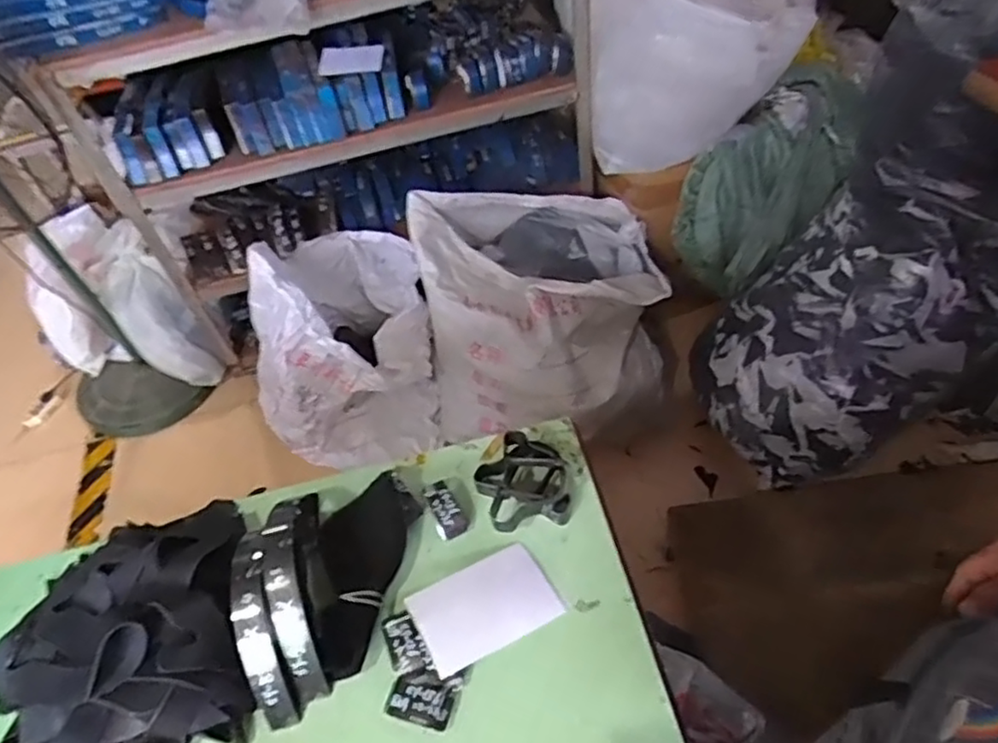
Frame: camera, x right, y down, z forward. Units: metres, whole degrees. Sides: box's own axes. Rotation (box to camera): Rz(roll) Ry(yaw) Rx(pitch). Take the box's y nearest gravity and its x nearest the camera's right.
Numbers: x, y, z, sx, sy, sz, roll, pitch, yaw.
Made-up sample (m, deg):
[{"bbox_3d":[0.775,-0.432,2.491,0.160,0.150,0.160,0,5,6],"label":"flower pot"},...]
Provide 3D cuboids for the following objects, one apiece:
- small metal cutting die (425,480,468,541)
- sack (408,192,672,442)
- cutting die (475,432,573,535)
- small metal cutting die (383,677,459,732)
[{"bbox_3d":[-0.069,0.171,0.838,0.036,0.024,0.075,-22,54,-16],"label":"small metal cutting die"},{"bbox_3d":[0.114,-0.132,1.684,0.585,0.539,0.485,-7,51,-4],"label":"sack"},{"bbox_3d":[0.033,0.135,0.836,0.117,0.056,0.120,0,51,1],"label":"cutting die"},{"bbox_3d":[-0.082,0.346,0.703,0.069,0.017,0.041,11,52,10],"label":"small metal cutting die"}]

